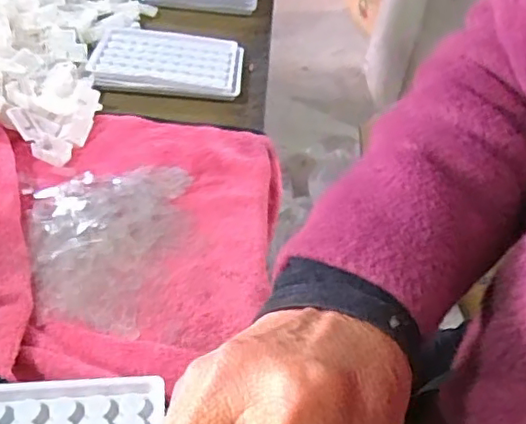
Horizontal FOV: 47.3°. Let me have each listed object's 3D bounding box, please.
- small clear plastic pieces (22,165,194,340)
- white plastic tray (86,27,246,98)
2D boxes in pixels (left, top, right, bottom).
[{"bbox_3d":[-0.099,0.018,0.396,0.106,0.013,0.143,-5,43,-14],"label":"small clear plastic pieces"},{"bbox_3d":[-0.088,-0.142,0.567,0.138,0.013,0.094,3,41,-6],"label":"white plastic tray"}]

